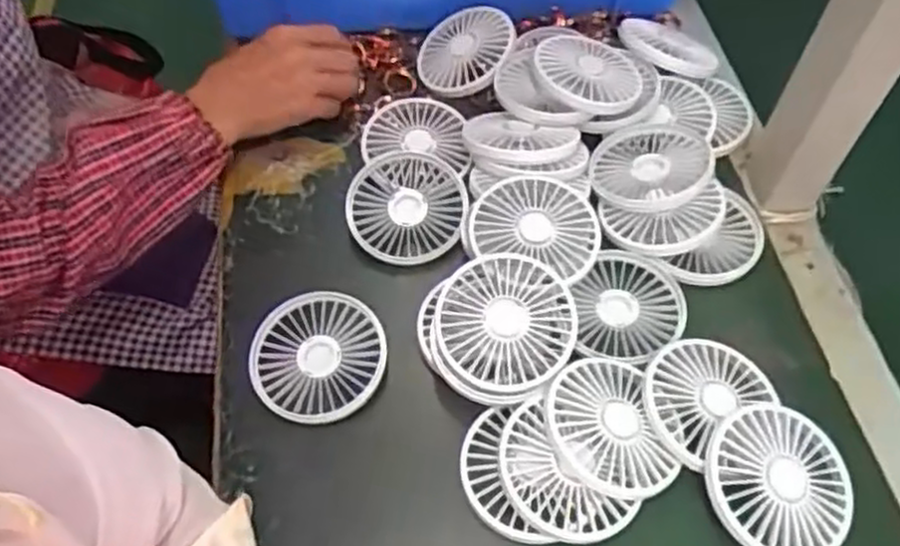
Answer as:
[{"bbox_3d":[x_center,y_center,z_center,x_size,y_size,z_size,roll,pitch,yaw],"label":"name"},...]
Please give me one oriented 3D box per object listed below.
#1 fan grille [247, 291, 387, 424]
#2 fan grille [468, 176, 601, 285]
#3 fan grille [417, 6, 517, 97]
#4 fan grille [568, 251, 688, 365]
[{"bbox_3d":[-0.087,0.056,0.501,0.087,0.016,0.086,0,56,0],"label":"fan grille"},{"bbox_3d":[0.059,-0.034,0.510,0.084,0.009,0.075,15,57,10],"label":"fan grille"},{"bbox_3d":[0.014,-0.188,0.639,0.084,0.010,0.081,-9,67,23],"label":"fan grille"},{"bbox_3d":[0.121,0.025,0.514,0.074,0.015,0.085,1,56,1],"label":"fan grille"}]

